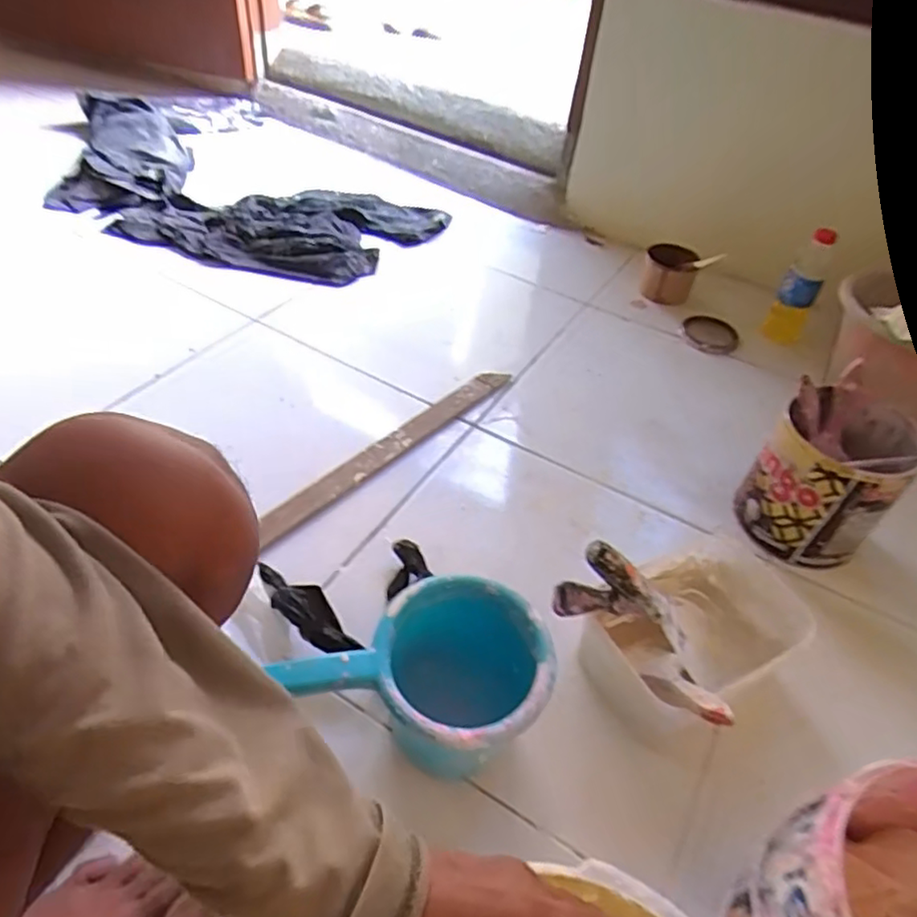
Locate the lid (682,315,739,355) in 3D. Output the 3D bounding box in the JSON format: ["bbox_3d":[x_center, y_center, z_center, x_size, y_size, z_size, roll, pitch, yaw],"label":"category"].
[{"bbox_3d":[0.435,-0.217,1.104,0.094,0.017,0.106,25,47,17],"label":"lid"}]

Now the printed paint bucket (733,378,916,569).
[{"bbox_3d":[0.433,0.021,0.763,0.140,0.158,0.160,28,48,21],"label":"printed paint bucket"}]

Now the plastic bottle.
[{"bbox_3d":[0.564,-0.272,1.057,0.067,0.190,0.053,28,48,21],"label":"plastic bottle"}]

